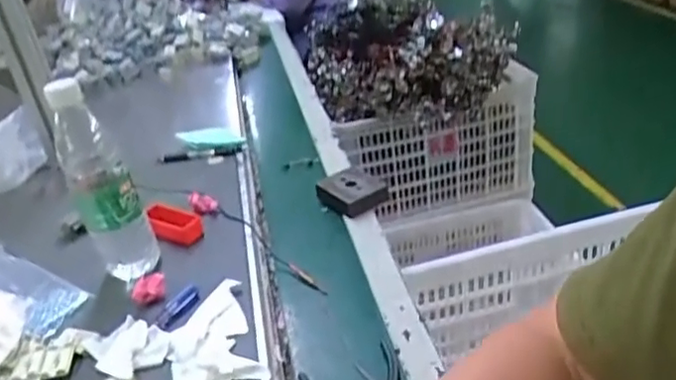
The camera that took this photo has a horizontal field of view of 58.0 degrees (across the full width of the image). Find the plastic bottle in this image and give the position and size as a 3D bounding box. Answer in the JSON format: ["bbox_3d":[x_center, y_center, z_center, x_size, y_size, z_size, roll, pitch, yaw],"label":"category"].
[{"bbox_3d":[-0.245,-0.011,0.626,0.060,0.200,0.050,-23,33,-23],"label":"plastic bottle"}]

